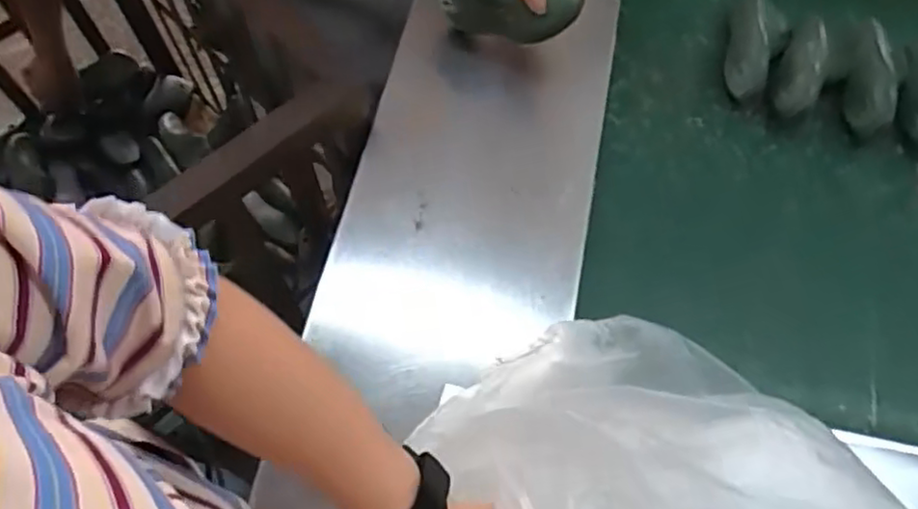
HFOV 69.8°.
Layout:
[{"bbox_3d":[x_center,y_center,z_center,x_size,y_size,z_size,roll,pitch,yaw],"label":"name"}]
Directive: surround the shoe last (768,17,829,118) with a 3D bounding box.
[{"bbox_3d":[0.395,-0.215,0.759,0.055,0.053,0.130,25,66,11],"label":"shoe last"}]

